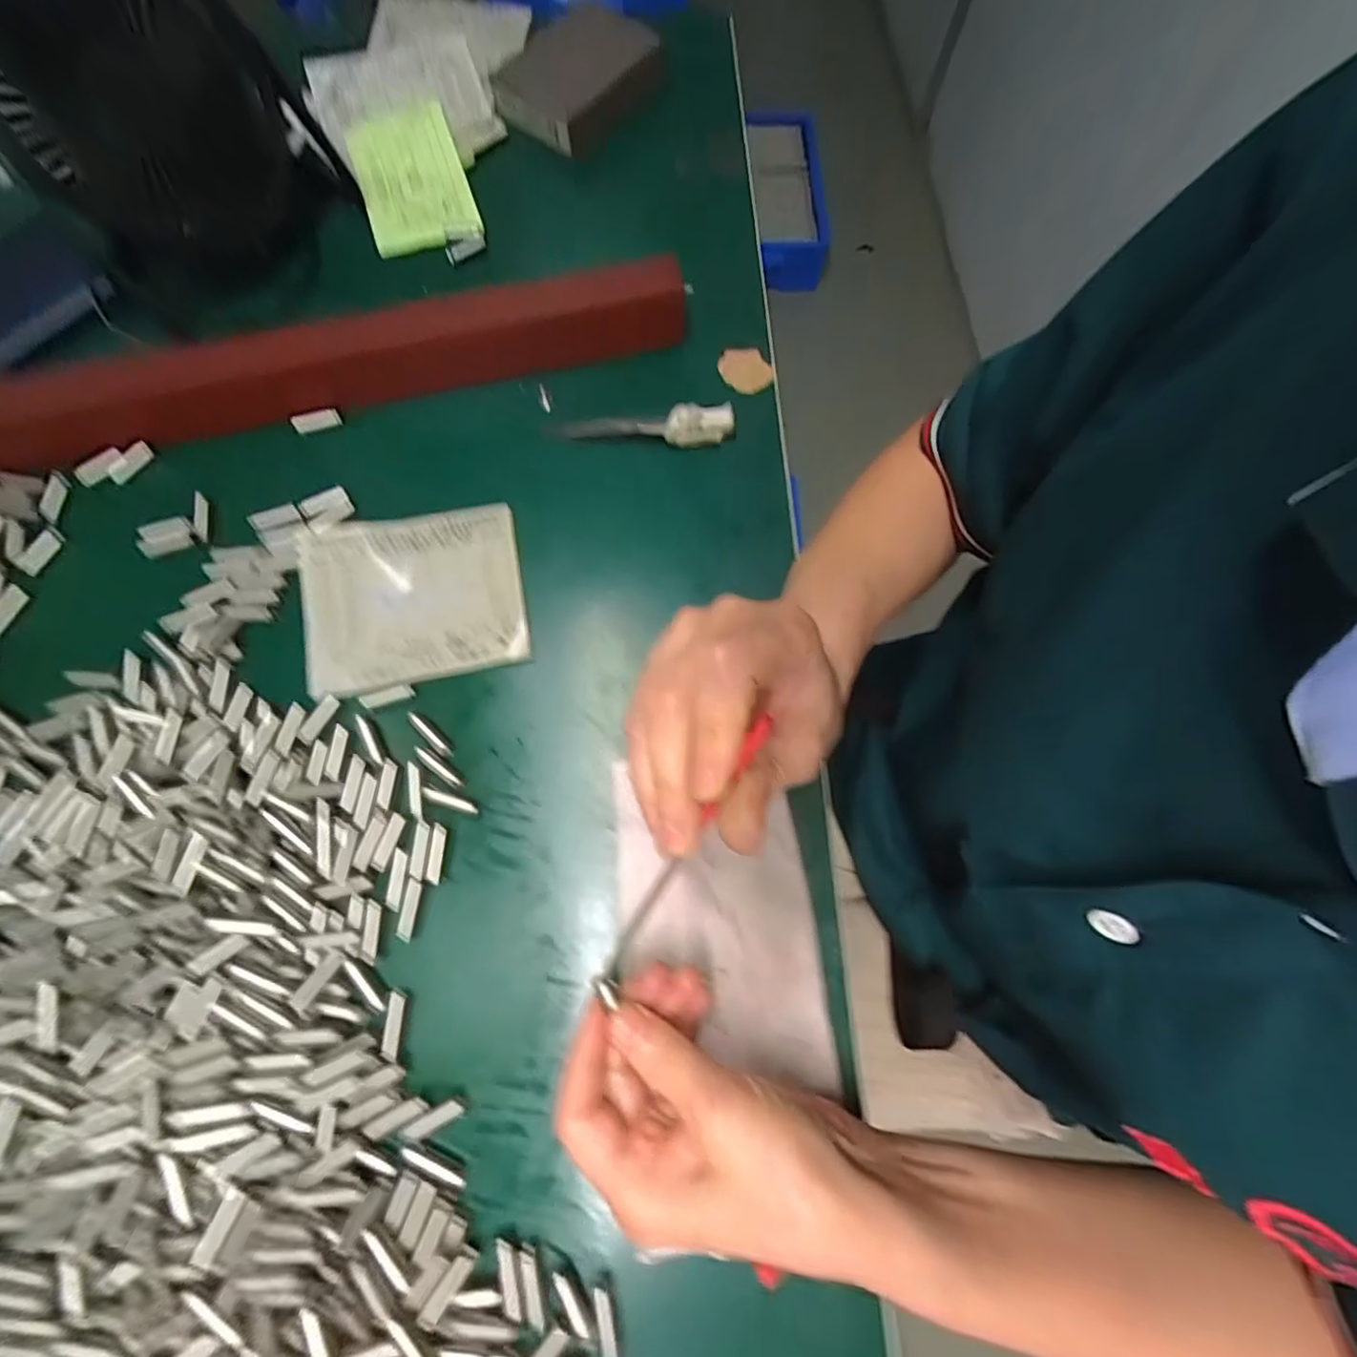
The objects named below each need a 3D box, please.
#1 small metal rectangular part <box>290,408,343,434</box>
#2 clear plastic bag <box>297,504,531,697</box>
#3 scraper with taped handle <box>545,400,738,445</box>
[{"bbox_3d":[-0.200,-0.142,0.333,0.026,0.005,0.007,-13,74,-5],"label":"small metal rectangular part"},{"bbox_3d":[-0.136,-0.043,0.313,0.109,0.008,0.090,-10,74,-4],"label":"clear plastic bag"},{"bbox_3d":[-0.022,-0.140,0.336,0.104,0.023,0.013,1,73,-1],"label":"scraper with taped handle"}]

